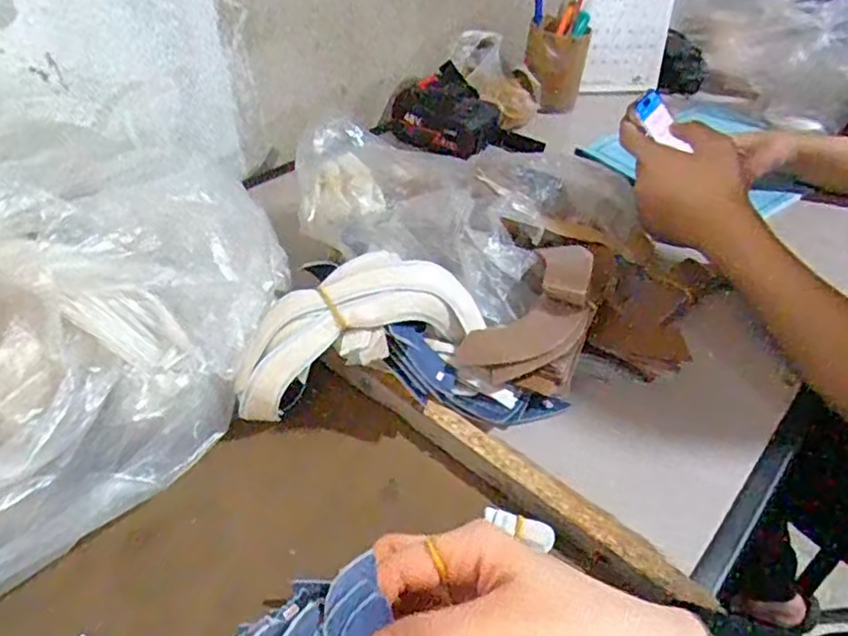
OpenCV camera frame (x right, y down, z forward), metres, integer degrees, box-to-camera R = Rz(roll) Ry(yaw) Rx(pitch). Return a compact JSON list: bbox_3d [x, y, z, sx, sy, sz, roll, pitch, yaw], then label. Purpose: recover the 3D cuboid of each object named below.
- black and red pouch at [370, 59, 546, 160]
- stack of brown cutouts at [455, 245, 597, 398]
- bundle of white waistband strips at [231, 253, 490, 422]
[{"bbox_3d":[0.044,-0.242,0.761,0.182,0.069,0.104,27,47,25],"label":"black and red pouch"},{"bbox_3d":[0.082,0.003,0.477,0.075,0.070,0.119,19,43,17],"label":"stack of brown cutouts"},{"bbox_3d":[-0.052,0.004,0.450,0.179,0.028,0.077,-23,88,-10],"label":"bundle of white waistband strips"}]

